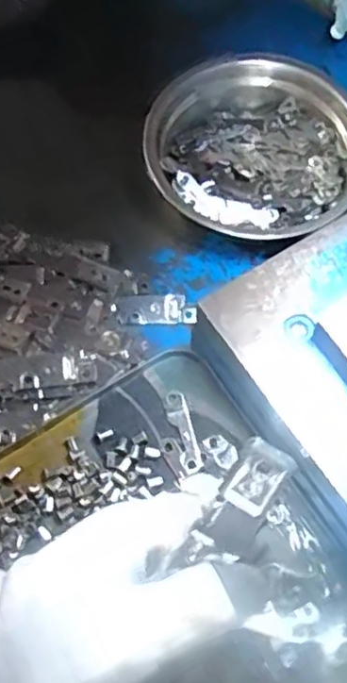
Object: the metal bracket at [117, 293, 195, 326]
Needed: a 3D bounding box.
[{"bbox_3d":[-0.011,-0.021,0.453,0.050,0.008,0.020,-3,68,-1],"label":"metal bracket"}]

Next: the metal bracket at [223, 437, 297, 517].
[{"bbox_3d":[0.032,0.051,0.254,0.019,0.008,0.026,26,96,1],"label":"metal bracket"}]

